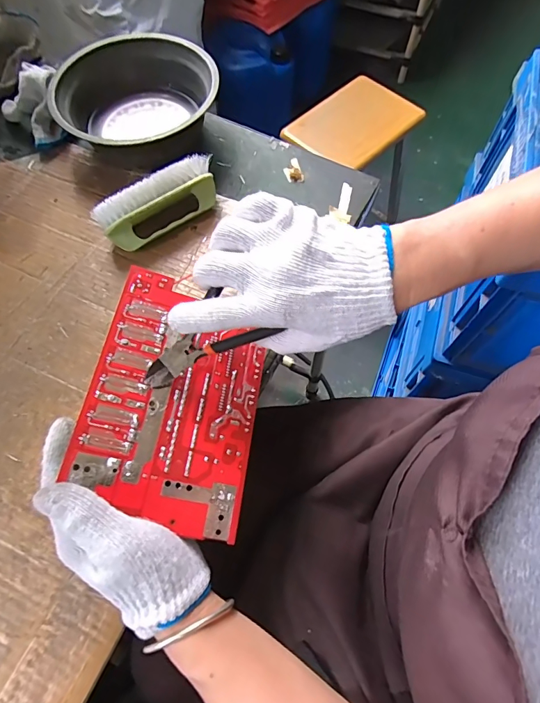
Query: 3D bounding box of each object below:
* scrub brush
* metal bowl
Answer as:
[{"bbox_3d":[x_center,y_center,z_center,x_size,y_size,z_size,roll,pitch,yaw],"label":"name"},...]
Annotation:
[{"bbox_3d":[-0.115,-0.157,0.433,0.132,0.058,0.036,-34,70,-15],"label":"scrub brush"},{"bbox_3d":[-0.163,-0.302,0.503,0.187,0.066,0.187,0,65,-1],"label":"metal bowl"}]

